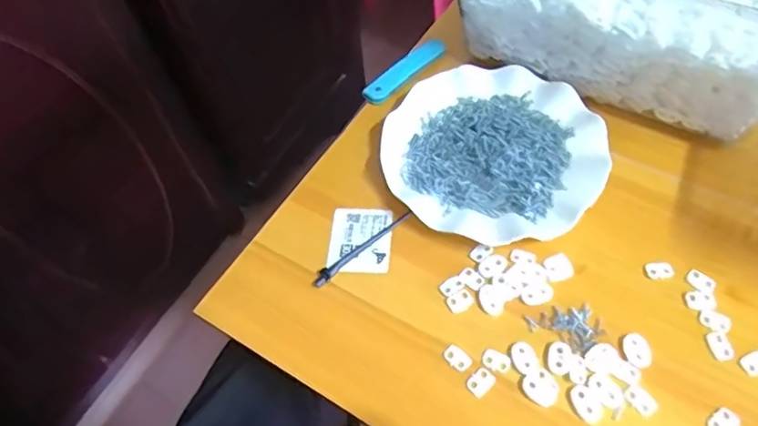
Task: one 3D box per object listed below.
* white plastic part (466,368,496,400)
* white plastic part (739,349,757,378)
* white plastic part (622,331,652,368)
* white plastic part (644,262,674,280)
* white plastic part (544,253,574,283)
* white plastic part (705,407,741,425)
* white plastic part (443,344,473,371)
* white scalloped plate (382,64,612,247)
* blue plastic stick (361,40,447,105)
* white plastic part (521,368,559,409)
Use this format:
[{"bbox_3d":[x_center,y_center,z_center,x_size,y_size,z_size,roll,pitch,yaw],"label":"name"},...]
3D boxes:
[{"bbox_3d":[0.070,0.116,0.387,0.019,0.004,0.014,-38,62,-19],"label":"white plastic part"},{"bbox_3d":[0.255,0.101,0.378,0.020,0.004,0.015,-24,58,-11],"label":"white plastic part"},{"bbox_3d":[0.179,0.095,0.388,0.017,0.004,0.024,-8,57,0],"label":"white plastic part"},{"bbox_3d":[0.211,0.042,0.420,0.020,0.004,0.014,-7,57,0],"label":"white plastic part"},{"bbox_3d":[0.137,0.041,0.428,0.022,0.004,0.022,-20,57,-8],"label":"white plastic part"},{"bbox_3d":[0.221,0.134,0.358,0.020,0.004,0.016,-37,61,-18],"label":"white plastic part"},{"bbox_3d":[0.056,0.102,0.397,0.020,0.004,0.013,36,67,25],"label":"white plastic part"},{"bbox_3d":[0.098,-0.053,0.482,0.179,0.024,0.178,-2,57,4],"label":"white scalloped plate"},{"bbox_3d":[0.027,-0.142,0.554,0.103,0.012,0.022,-38,62,-19],"label":"blue plastic stick"},{"bbox_3d":[0.111,0.118,0.379,0.022,0.004,0.023,-2,57,4],"label":"white plastic part"}]

